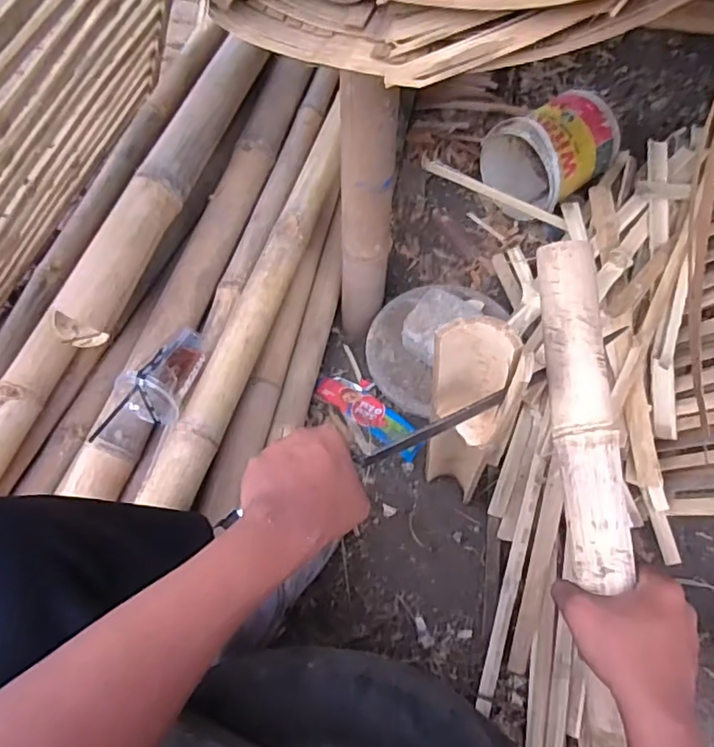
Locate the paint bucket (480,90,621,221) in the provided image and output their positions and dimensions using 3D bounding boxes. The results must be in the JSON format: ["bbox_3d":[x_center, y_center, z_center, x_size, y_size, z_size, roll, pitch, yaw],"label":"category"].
[{"bbox_3d":[0.364,-0.417,1.087,0.197,0.178,0.181,-33,27,-20],"label":"paint bucket"}]

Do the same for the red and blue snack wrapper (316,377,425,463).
[{"bbox_3d":[0.027,0.063,0.952,0.206,0.016,0.069,35,65,18],"label":"red and blue snack wrapper"}]

